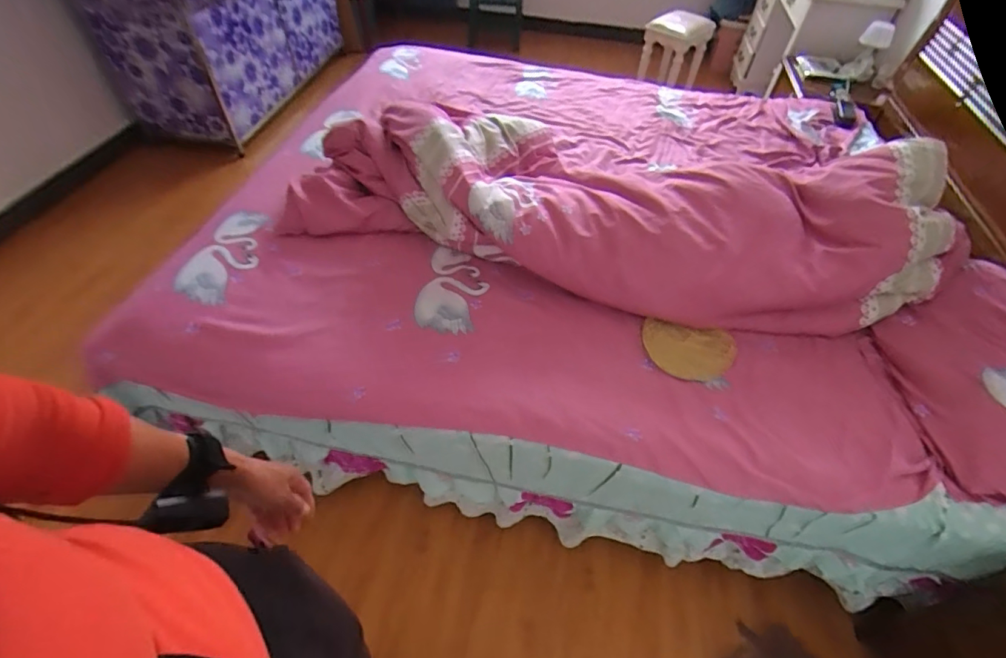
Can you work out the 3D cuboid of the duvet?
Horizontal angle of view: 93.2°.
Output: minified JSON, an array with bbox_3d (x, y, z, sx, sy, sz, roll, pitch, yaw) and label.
[{"bbox_3d":[0.242,-0.318,1.200,1.541,0.255,0.536,14,51,9],"label":"duvet"}]

